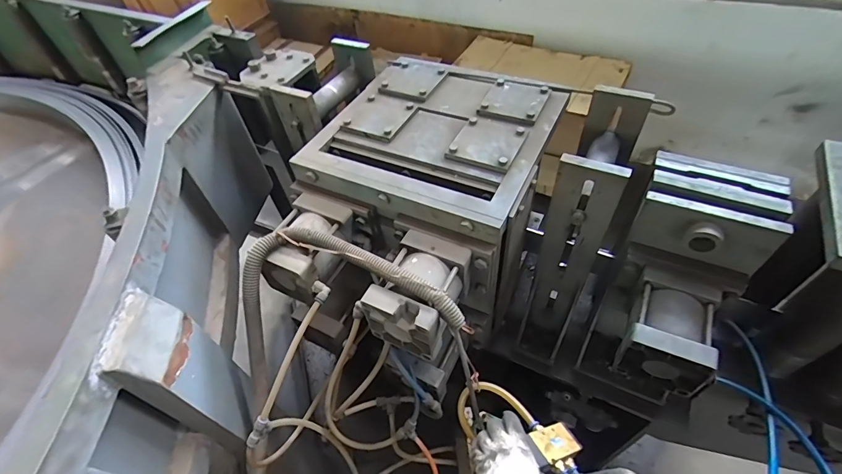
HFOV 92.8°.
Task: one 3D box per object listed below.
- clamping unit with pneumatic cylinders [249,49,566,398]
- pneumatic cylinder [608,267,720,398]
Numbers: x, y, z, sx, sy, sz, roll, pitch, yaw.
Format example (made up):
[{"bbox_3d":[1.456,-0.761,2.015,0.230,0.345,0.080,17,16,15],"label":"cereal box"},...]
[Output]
[{"bbox_3d":[-0.007,-0.068,0.941,0.476,0.360,0.618,18,54,19],"label":"clamping unit with pneumatic cylinders"},{"bbox_3d":[0.472,0.174,0.771,0.134,0.117,0.170,18,54,19],"label":"pneumatic cylinder"}]

